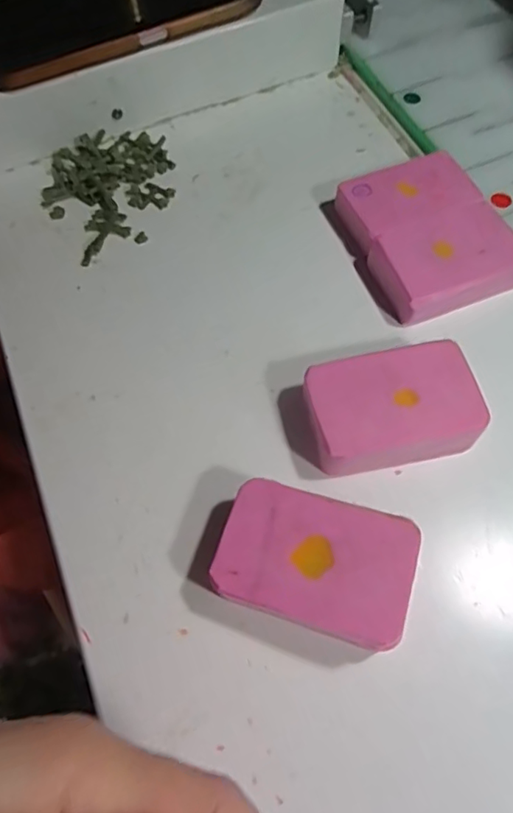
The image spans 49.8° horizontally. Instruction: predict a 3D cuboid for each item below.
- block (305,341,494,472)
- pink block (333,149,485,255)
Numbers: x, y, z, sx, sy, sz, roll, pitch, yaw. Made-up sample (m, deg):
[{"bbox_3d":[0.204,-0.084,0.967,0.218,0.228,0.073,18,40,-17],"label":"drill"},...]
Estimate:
[{"bbox_3d":[0.058,0.001,0.243,0.071,0.024,0.048,-11,64,-3],"label":"block"},{"bbox_3d":[0.080,-0.110,0.296,0.071,0.016,0.043,-19,64,-7],"label":"pink block"}]

